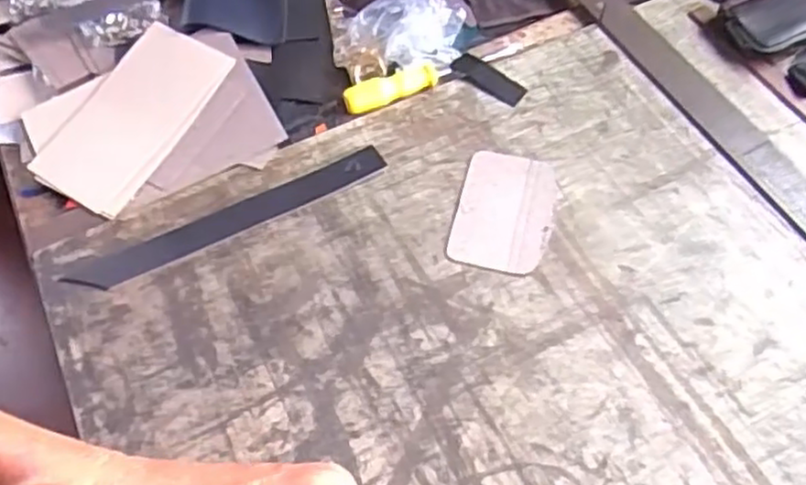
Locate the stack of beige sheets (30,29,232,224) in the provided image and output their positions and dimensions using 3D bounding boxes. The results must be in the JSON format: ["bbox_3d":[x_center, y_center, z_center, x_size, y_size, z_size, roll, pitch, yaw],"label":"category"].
[{"bbox_3d":[-0.268,-0.127,0.722,0.111,0.009,0.202,28,71,15],"label":"stack of beige sheets"}]

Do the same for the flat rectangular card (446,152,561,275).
[{"bbox_3d":[0.091,-0.029,0.645,0.084,0.004,0.124,12,58,9],"label":"flat rectangular card"}]

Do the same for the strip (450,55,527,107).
[{"bbox_3d":[0.087,-0.168,0.735,0.030,0.005,0.086,-37,64,-21],"label":"strip"}]

